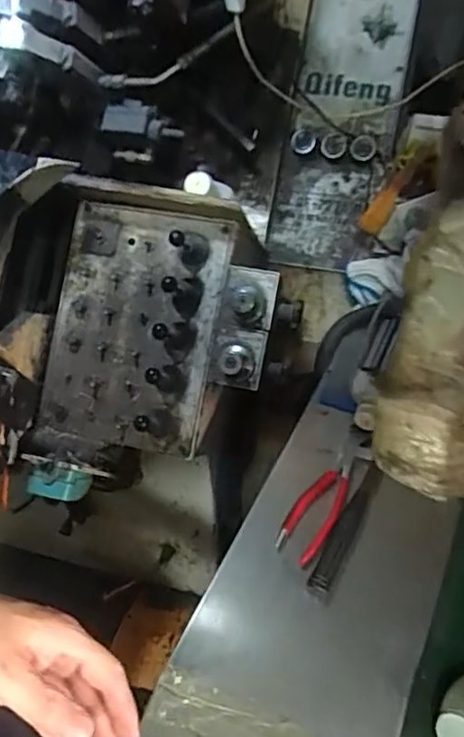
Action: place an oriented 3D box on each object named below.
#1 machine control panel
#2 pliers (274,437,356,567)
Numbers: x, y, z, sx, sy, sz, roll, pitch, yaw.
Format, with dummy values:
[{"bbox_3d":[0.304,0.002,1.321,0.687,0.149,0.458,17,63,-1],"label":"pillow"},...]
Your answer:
[{"bbox_3d":[-0.118,-0.041,0.833,0.320,0.115,0.391,11,89,12],"label":"machine control panel"},{"bbox_3d":[0.106,0.151,0.714,0.050,0.018,0.170,20,50,22],"label":"pliers"}]

